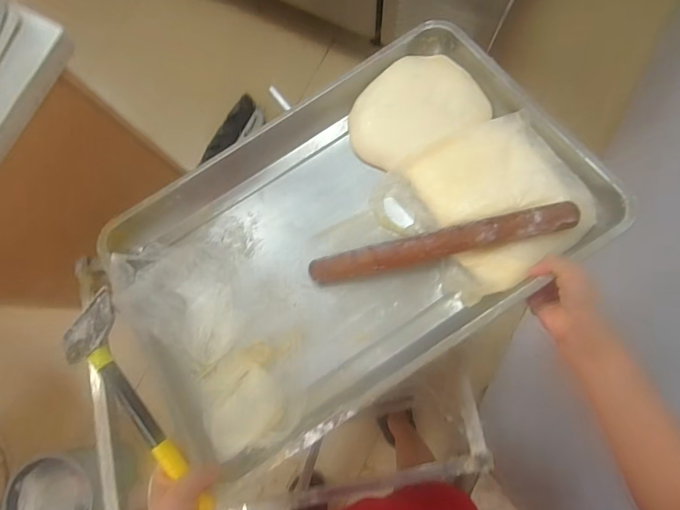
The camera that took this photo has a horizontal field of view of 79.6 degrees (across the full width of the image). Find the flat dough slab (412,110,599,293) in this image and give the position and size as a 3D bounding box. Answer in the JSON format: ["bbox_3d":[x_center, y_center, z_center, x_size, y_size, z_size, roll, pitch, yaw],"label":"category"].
[{"bbox_3d":[0.204,-0.076,0.513,0.168,0.021,0.200,-28,71,1],"label":"flat dough slab"}]

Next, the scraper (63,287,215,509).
[{"bbox_3d":[-0.227,0.176,0.462,0.076,0.018,0.269,-32,89,-2],"label":"scraper"}]

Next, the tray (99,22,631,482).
[{"bbox_3d":[0.000,-0.030,0.534,0.589,0.076,0.391,-35,70,0],"label":"tray"}]

